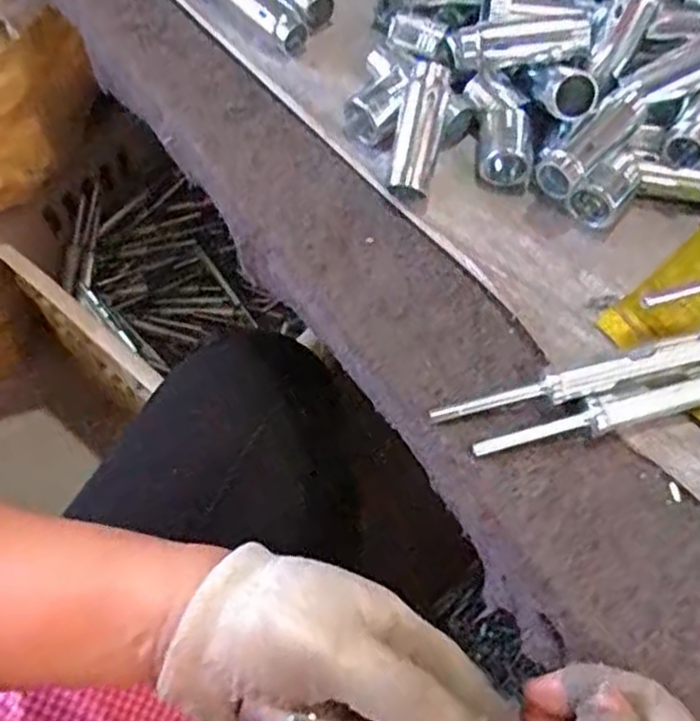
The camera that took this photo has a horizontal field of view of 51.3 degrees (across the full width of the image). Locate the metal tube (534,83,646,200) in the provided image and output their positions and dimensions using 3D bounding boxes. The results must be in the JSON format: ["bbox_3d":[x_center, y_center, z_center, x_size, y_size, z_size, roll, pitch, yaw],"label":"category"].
[{"bbox_3d":[0.131,-0.115,0.391,0.072,0.026,0.020,-41,72,-19],"label":"metal tube"}]

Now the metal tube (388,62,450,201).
[{"bbox_3d":[0.038,-0.124,0.396,0.023,0.017,0.071,12,92,5],"label":"metal tube"}]

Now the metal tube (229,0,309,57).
[{"bbox_3d":[-0.060,-0.216,0.449,0.077,0.022,0.020,38,69,16],"label":"metal tube"}]

